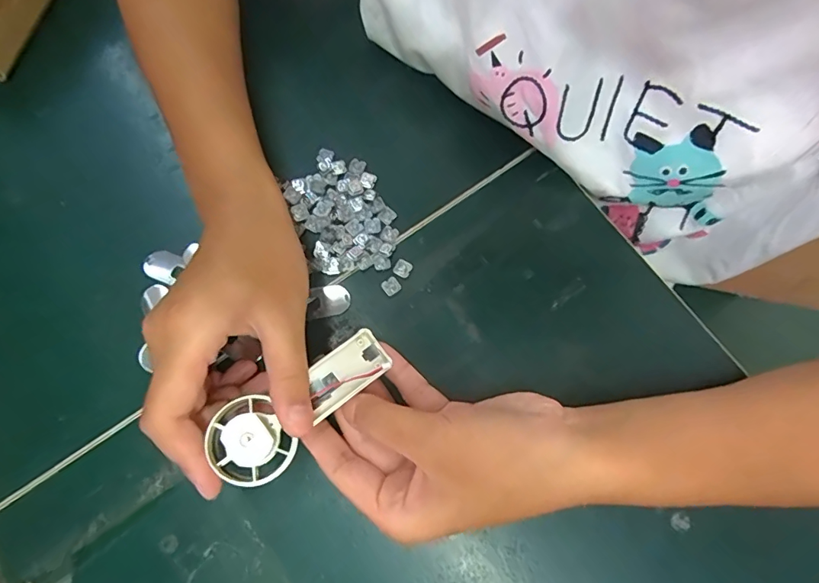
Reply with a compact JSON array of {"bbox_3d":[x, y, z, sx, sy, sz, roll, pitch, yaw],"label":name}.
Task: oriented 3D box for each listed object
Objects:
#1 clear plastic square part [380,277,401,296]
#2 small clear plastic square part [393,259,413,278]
[{"bbox_3d":[-0.011,-0.004,0.291,0.011,0.004,0.010,-36,79,-10],"label":"clear plastic square part"},{"bbox_3d":[-0.004,-0.015,0.295,0.010,0.004,0.010,30,77,6],"label":"small clear plastic square part"}]

